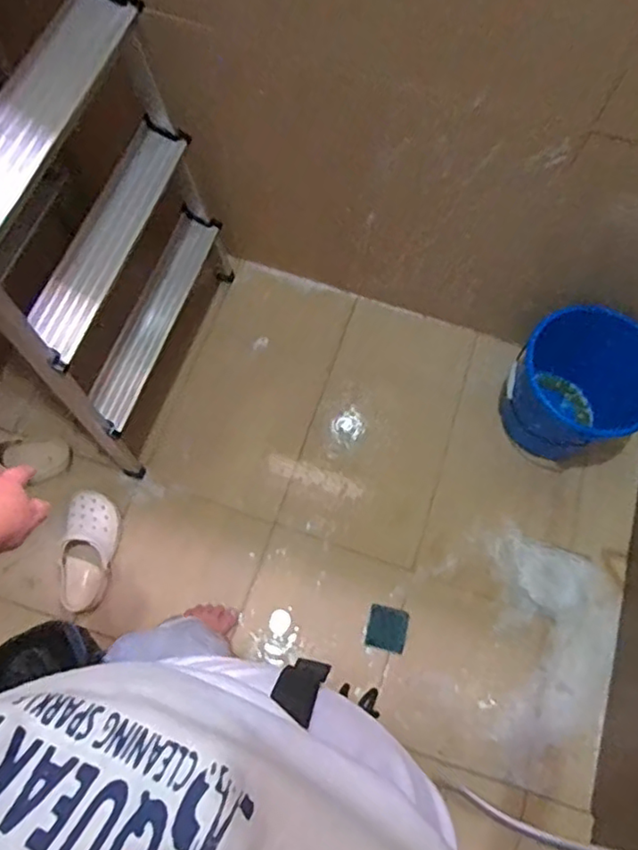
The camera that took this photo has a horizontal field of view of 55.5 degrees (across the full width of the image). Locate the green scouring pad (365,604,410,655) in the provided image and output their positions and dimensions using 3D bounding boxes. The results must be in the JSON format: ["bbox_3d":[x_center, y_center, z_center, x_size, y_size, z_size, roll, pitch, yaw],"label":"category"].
[{"bbox_3d":[0.137,0.408,1.215,0.078,0.012,0.084,15,69,3],"label":"green scouring pad"}]

